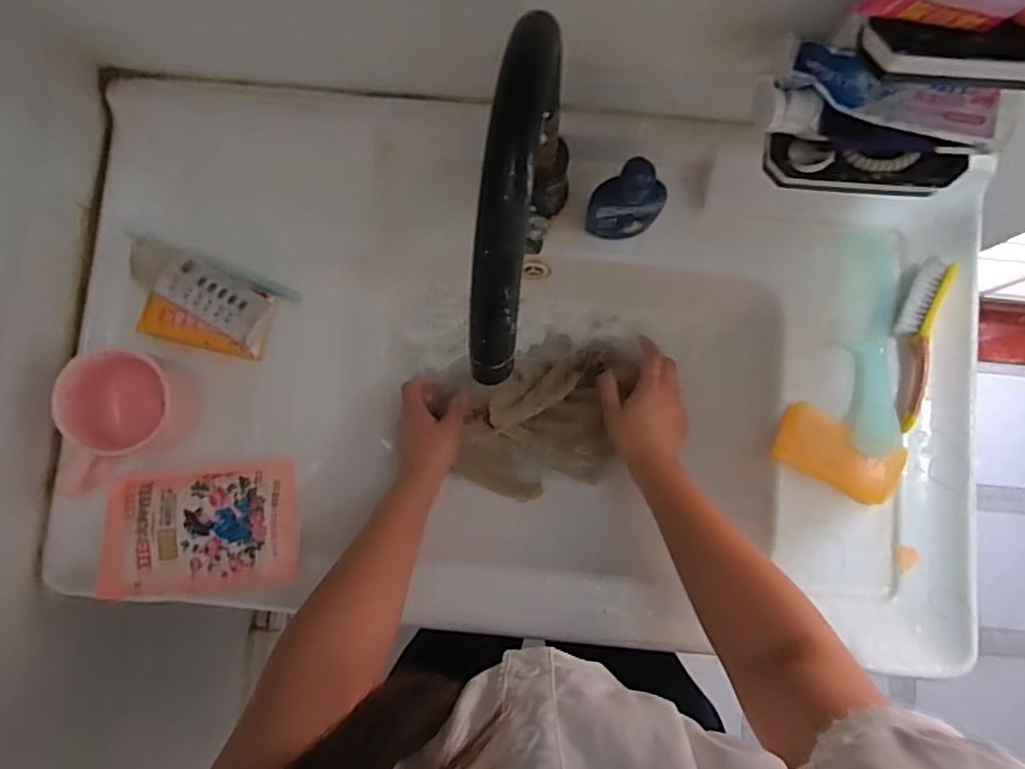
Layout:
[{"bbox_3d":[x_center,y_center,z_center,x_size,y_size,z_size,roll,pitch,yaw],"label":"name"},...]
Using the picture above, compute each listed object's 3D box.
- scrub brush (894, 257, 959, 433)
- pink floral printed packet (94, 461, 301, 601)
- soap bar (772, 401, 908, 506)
[{"bbox_3d":[0.357,-0.037,0.547,0.030,0.024,0.152,15,84,2],"label":"scrub brush"},{"bbox_3d":[-0.273,0.126,0.541,0.161,0.016,0.111,-7,77,-3],"label":"pink floral printed packet"},{"bbox_3d":[0.292,0.064,0.555,0.110,0.015,0.058,26,84,3],"label":"soap bar"}]

